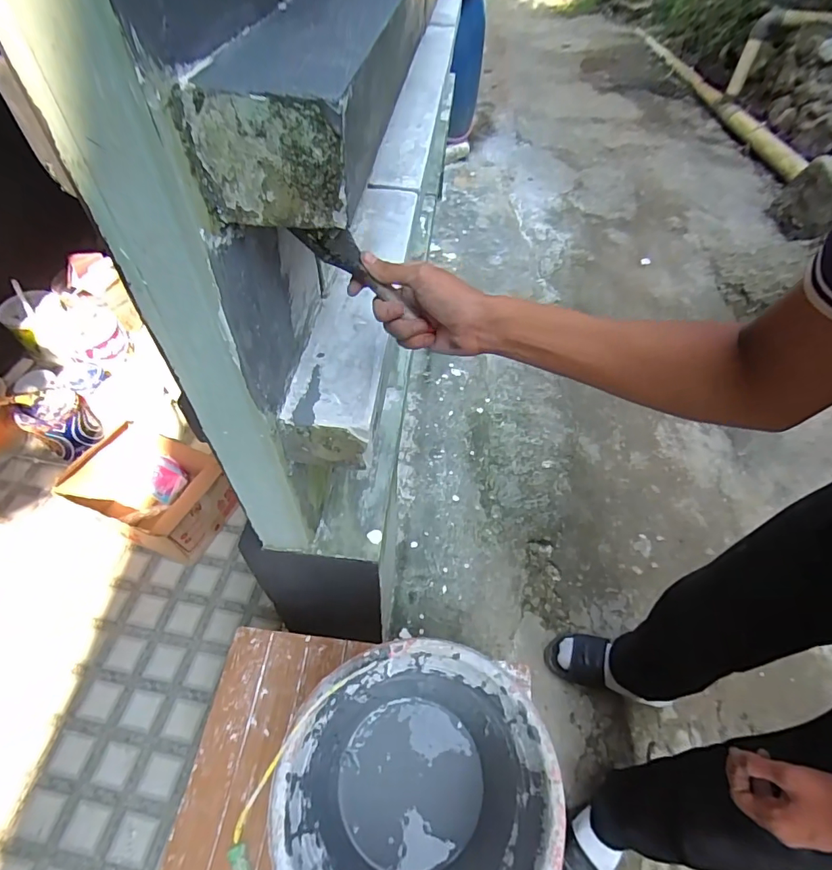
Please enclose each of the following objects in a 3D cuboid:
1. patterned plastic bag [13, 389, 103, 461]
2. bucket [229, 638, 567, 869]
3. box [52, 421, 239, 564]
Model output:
[{"bbox_3d":[-1.058,-0.030,1.389,0.119,0.188,0.162,36,59,24],"label":"patterned plastic bag"},{"bbox_3d":[-0.007,0.405,0.514,0.297,0.202,0.265,-28,57,-22],"label":"bucket"},{"bbox_3d":[-0.708,0.163,1.262,0.384,0.189,0.260,24,56,15],"label":"box"}]

